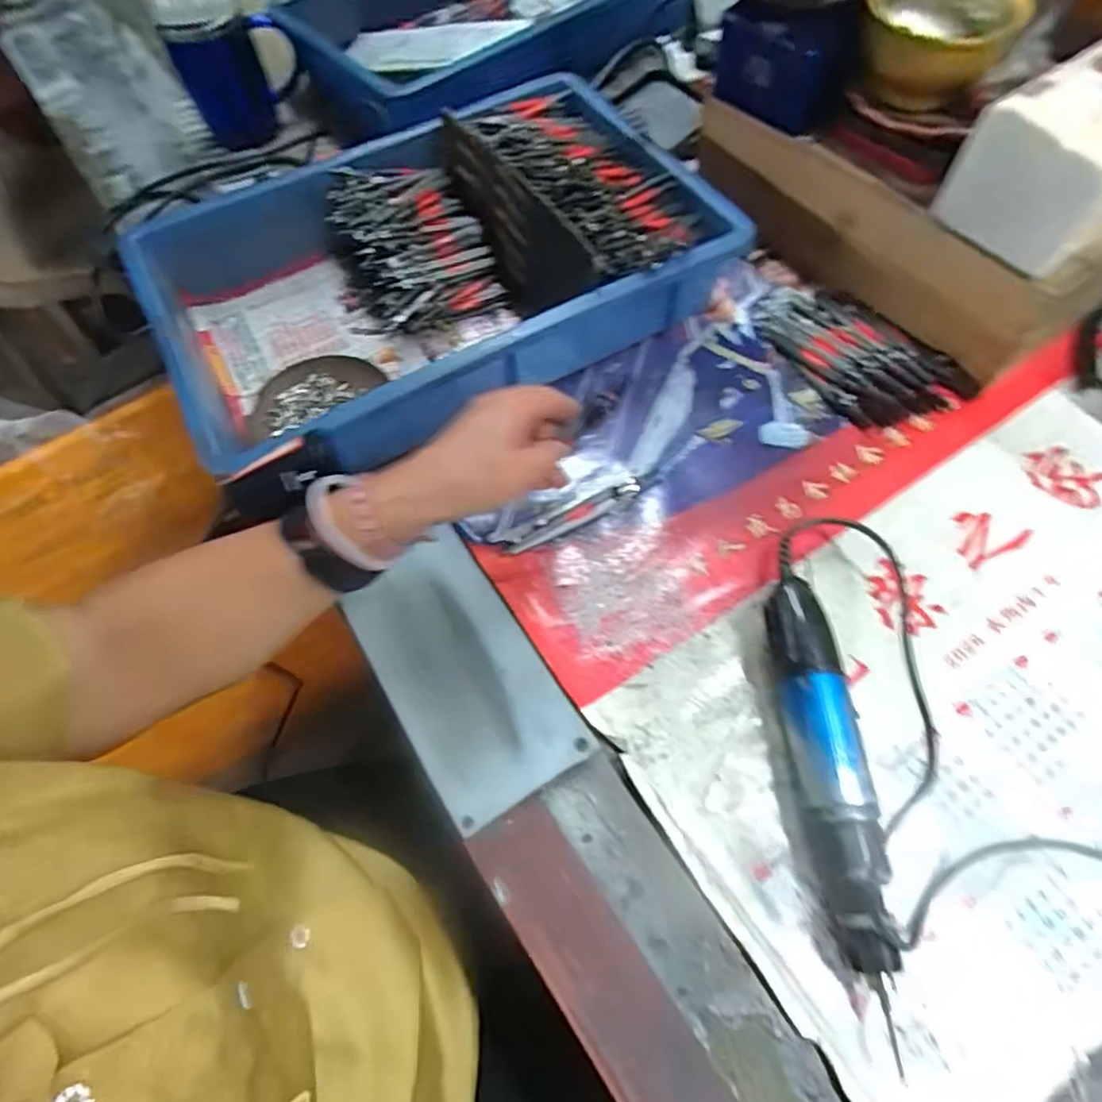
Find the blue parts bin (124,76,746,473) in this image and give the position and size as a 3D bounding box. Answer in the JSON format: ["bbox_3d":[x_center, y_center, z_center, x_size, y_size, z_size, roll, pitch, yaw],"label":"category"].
[{"bbox_3d":[-0.096,-0.238,0.526,0.434,0.086,0.302,-30,65,-13],"label":"blue parts bin"}]

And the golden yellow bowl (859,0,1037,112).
[{"bbox_3d":[0.269,-0.371,0.446,0.099,0.061,0.089,12,65,10],"label":"golden yellow bowl"}]

